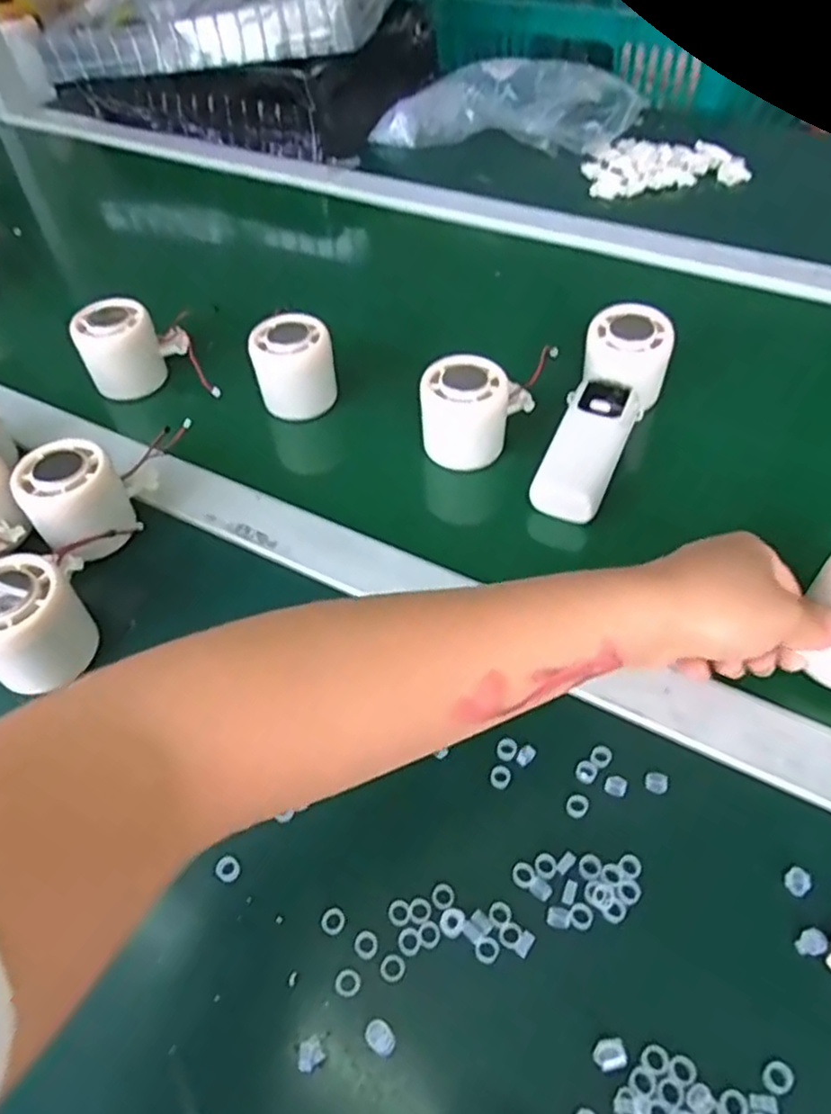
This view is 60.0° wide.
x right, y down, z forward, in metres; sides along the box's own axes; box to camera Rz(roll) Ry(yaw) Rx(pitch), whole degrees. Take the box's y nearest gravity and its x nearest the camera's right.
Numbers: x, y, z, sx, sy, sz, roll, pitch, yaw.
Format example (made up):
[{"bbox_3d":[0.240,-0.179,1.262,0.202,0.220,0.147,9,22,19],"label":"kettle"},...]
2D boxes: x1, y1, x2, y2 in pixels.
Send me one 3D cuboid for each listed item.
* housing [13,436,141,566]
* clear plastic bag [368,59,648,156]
[{"bbox_3d":[-0.202,-0.033,0.430,0.054,0.052,0.051,-2,51,2],"label":"housing"},{"bbox_3d":[0.092,-0.491,0.781,0.275,0.067,0.130,21,55,20],"label":"clear plastic bag"}]

